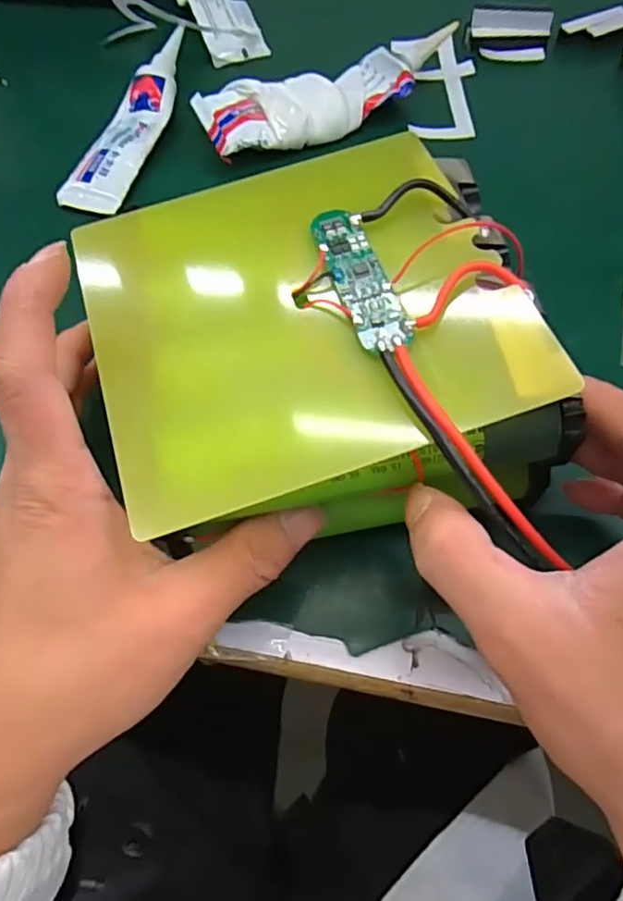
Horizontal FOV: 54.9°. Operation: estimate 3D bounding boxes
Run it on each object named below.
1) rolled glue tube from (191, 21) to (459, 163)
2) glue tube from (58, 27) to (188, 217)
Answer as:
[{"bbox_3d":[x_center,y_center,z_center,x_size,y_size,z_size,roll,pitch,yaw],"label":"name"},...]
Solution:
[{"bbox_3d":[0.014,-0.212,0.359,0.160,0.024,0.050,-21,64,-9],"label":"rolled glue tube"},{"bbox_3d":[-0.104,-0.202,0.360,0.036,0.014,0.144,17,64,10],"label":"glue tube"}]

